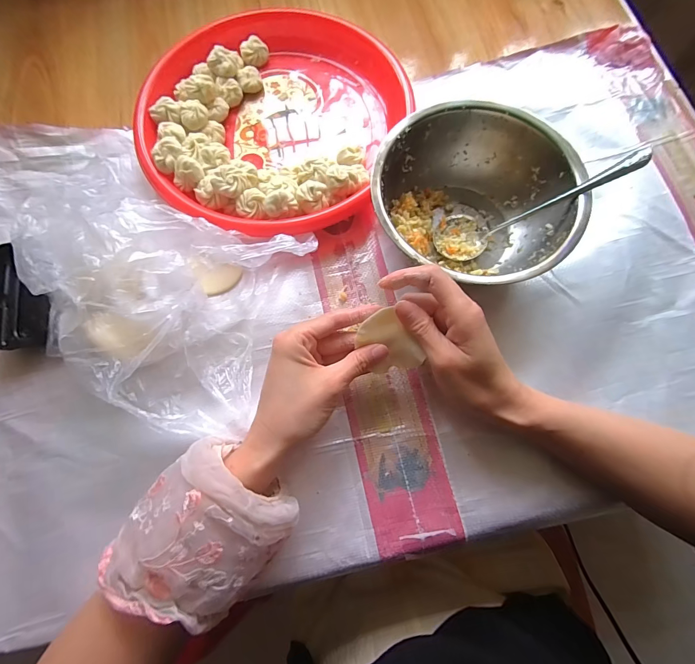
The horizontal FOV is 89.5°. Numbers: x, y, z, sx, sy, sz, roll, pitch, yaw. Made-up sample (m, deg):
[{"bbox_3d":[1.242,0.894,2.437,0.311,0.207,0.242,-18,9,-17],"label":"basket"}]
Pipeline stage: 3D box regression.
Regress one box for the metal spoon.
[{"bbox_3d":[0.167,-0.113,0.323,0.172,0.030,0.050,-17,69,37],"label":"metal spoon"}]

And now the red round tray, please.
[{"bbox_3d":[-0.089,-0.238,0.387,0.273,0.045,0.278,0,73,1],"label":"red round tray"}]

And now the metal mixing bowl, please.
[{"bbox_3d":[0.117,-0.125,0.341,0.177,0.073,0.162,0,73,1],"label":"metal mixing bowl"}]

